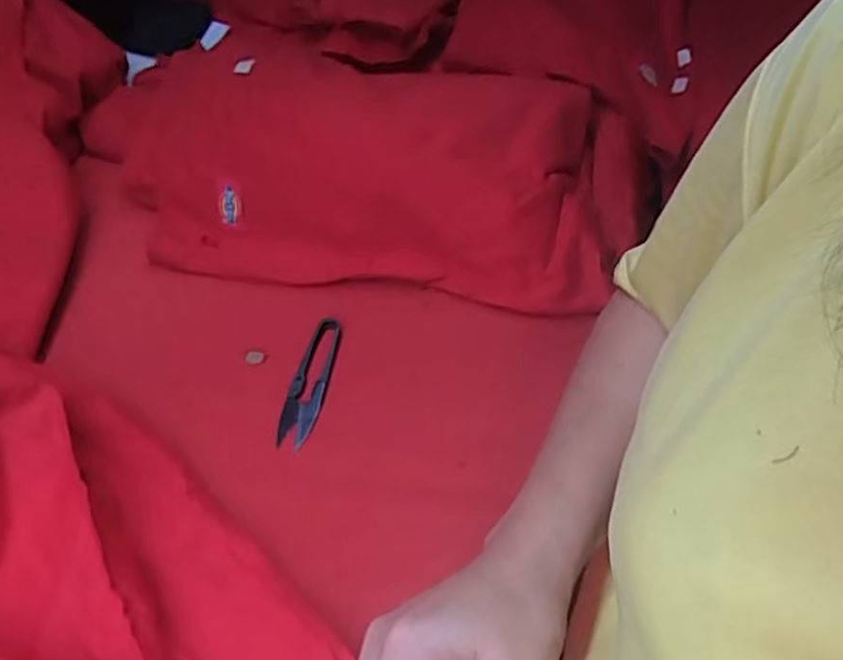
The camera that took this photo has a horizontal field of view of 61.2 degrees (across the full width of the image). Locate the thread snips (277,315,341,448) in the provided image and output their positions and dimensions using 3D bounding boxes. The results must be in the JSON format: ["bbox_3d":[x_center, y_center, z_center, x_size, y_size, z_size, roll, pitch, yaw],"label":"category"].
[{"bbox_3d":[-0.074,0.031,0.477,0.023,0.012,0.097,12,52,4],"label":"thread snips"}]

